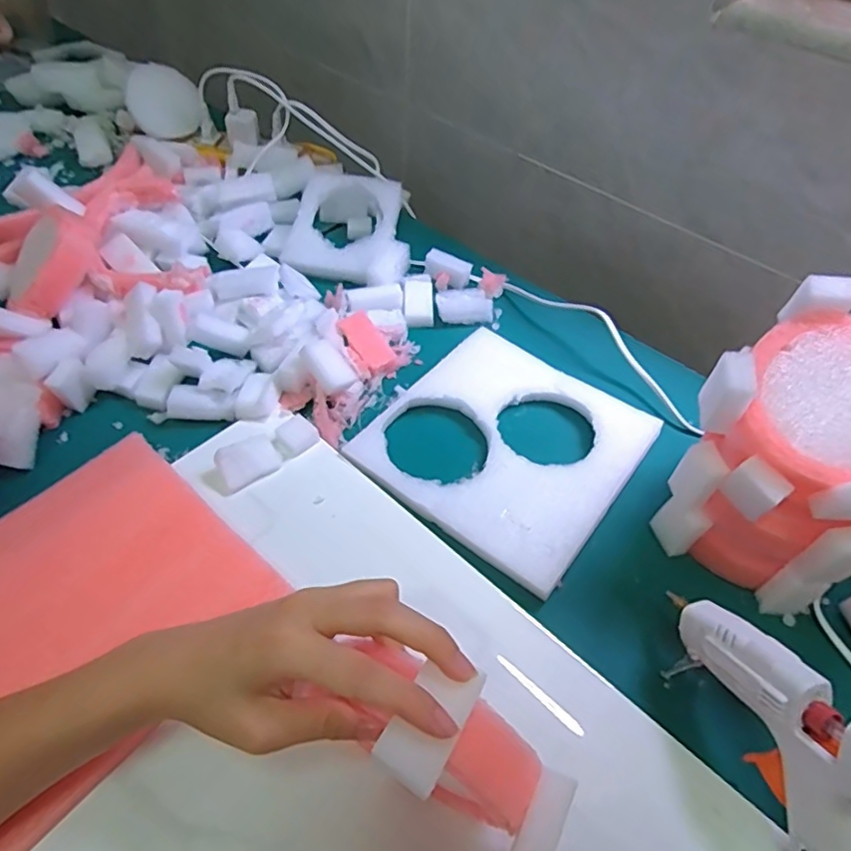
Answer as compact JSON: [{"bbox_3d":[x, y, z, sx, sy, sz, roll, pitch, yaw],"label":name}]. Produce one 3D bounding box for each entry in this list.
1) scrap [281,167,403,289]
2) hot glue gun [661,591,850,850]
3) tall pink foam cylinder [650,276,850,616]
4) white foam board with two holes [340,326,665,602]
[{"bbox_3d":[-0.081,-0.203,0.597,0.097,0.030,0.139,13,53,9],"label":"scrap"},{"bbox_3d":[0.175,0.153,0.279,0.023,0.104,0.161,-14,53,-12],"label":"hot glue gun"},{"bbox_3d":[0.221,0.021,0.361,0.106,0.158,0.121,-33,60,-24],"label":"tall pink foam cylinder"},{"bbox_3d":[0.063,0.009,0.453,0.176,0.005,0.182,32,58,22],"label":"white foam board with two holes"}]

